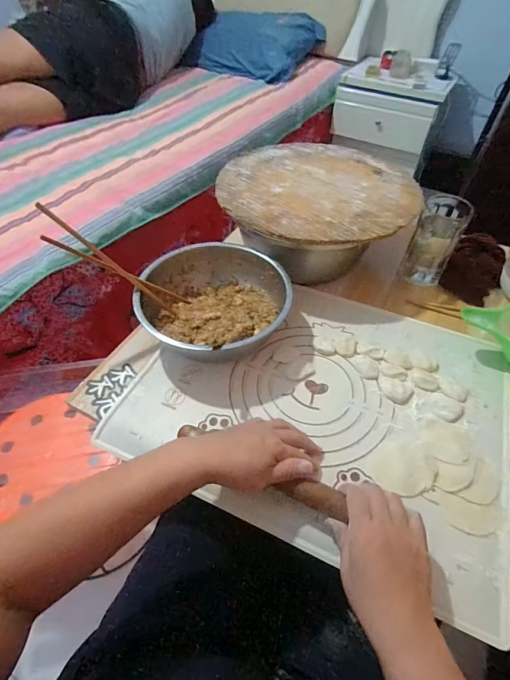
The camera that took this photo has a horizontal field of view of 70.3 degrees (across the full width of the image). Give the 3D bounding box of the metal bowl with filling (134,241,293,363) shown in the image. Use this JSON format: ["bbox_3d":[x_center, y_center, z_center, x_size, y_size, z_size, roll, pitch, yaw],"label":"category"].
[{"bbox_3d":[-0.060,-0.057,0.573,0.227,0.080,0.219,20,54,15],"label":"metal bowl with filling"}]

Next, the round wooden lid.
[{"bbox_3d":[0.114,-0.285,0.659,0.343,0.018,0.352,0,51,-1],"label":"round wooden lid"}]

